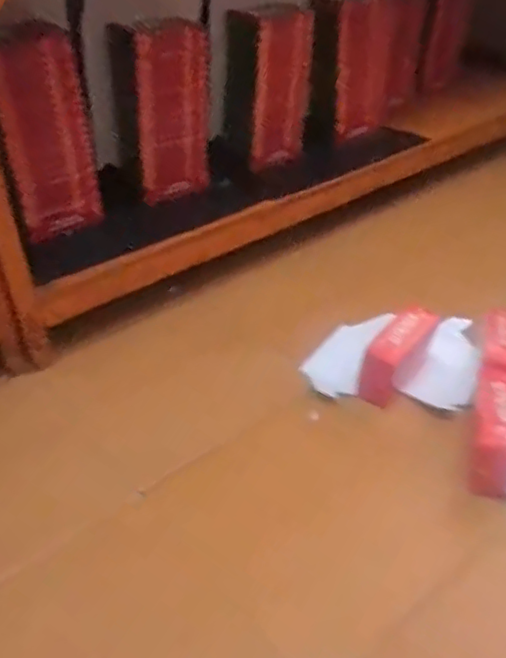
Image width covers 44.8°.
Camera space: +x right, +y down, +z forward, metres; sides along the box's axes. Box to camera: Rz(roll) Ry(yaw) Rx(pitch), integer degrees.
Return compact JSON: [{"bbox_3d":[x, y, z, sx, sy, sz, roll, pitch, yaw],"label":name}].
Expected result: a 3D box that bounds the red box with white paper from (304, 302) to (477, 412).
[{"bbox_3d":[0.252,0.039,1.117,0.309,0.120,0.175,3,38,6],"label":"red box with white paper"}]

